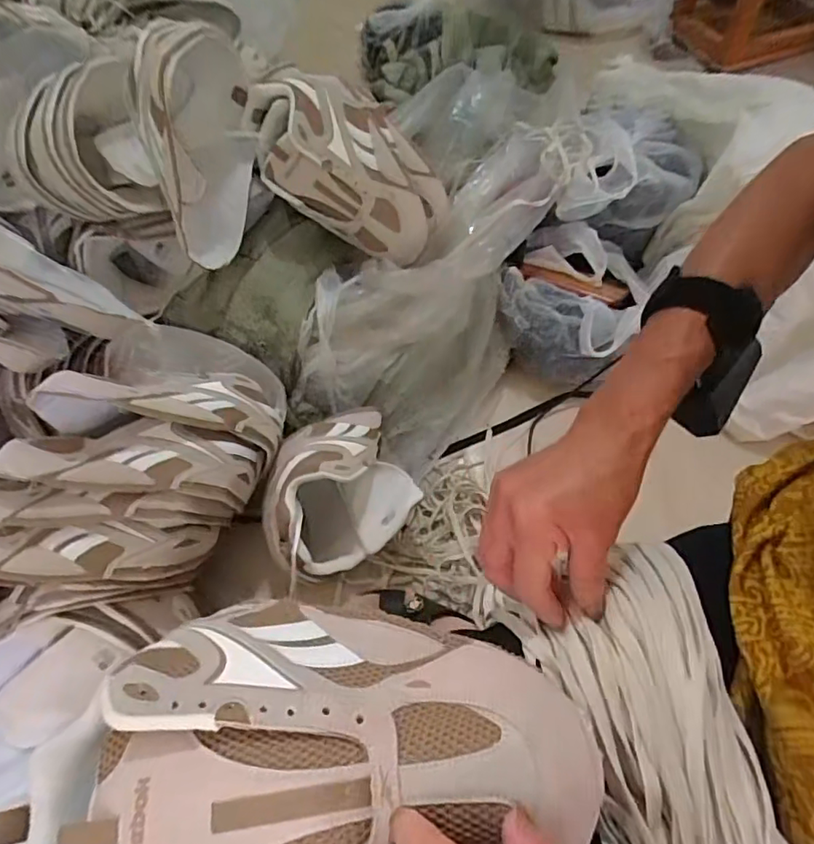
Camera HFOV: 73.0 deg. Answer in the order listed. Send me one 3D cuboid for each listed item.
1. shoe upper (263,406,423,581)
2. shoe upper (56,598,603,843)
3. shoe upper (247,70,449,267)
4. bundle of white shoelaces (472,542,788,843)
[{"bbox_3d":[-0.086,0.080,0.675,0.170,0.119,0.171,-25,60,-11],"label":"shoe upper"},{"bbox_3d":[-0.033,0.149,0.265,0.219,0.057,0.150,-13,59,-4],"label":"shoe upper"},{"bbox_3d":[-0.079,-0.343,0.743,0.166,0.287,0.095,-54,26,10],"label":"shoe upper"},{"bbox_3d":[0.136,0.188,0.241,0.107,0.046,0.269,-16,55,-6],"label":"bundle of white shoelaces"}]

